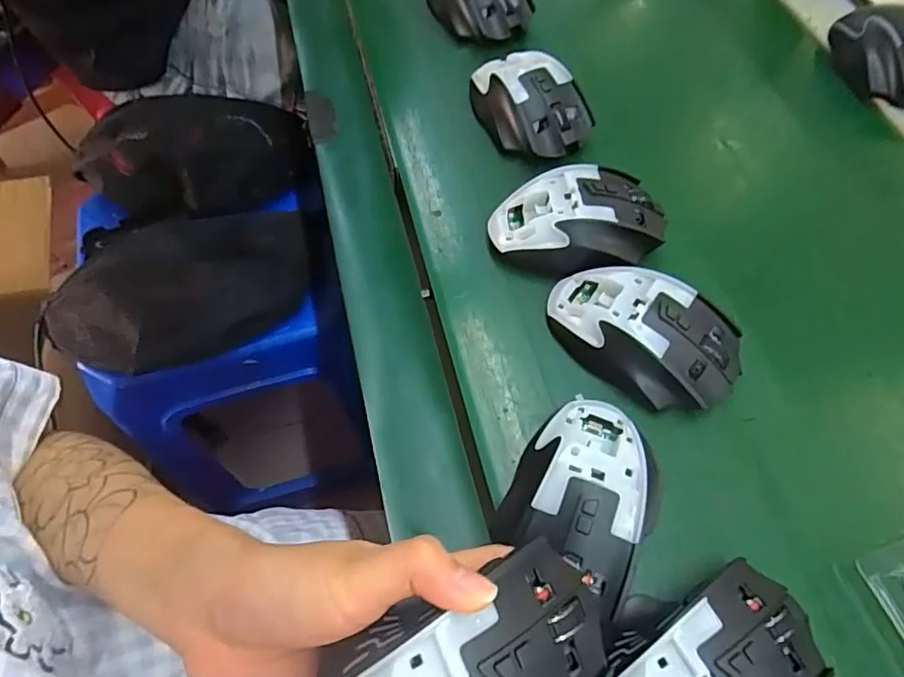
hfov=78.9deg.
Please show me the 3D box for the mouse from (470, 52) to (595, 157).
[{"bbox_3d":[0.059,-0.185,0.427,0.064,0.035,0.109,-25,66,-16],"label":"mouse"}]

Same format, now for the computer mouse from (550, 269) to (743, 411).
[{"bbox_3d":[0.115,-0.002,0.331,0.112,0.043,0.068,26,63,10],"label":"computer mouse"}]

